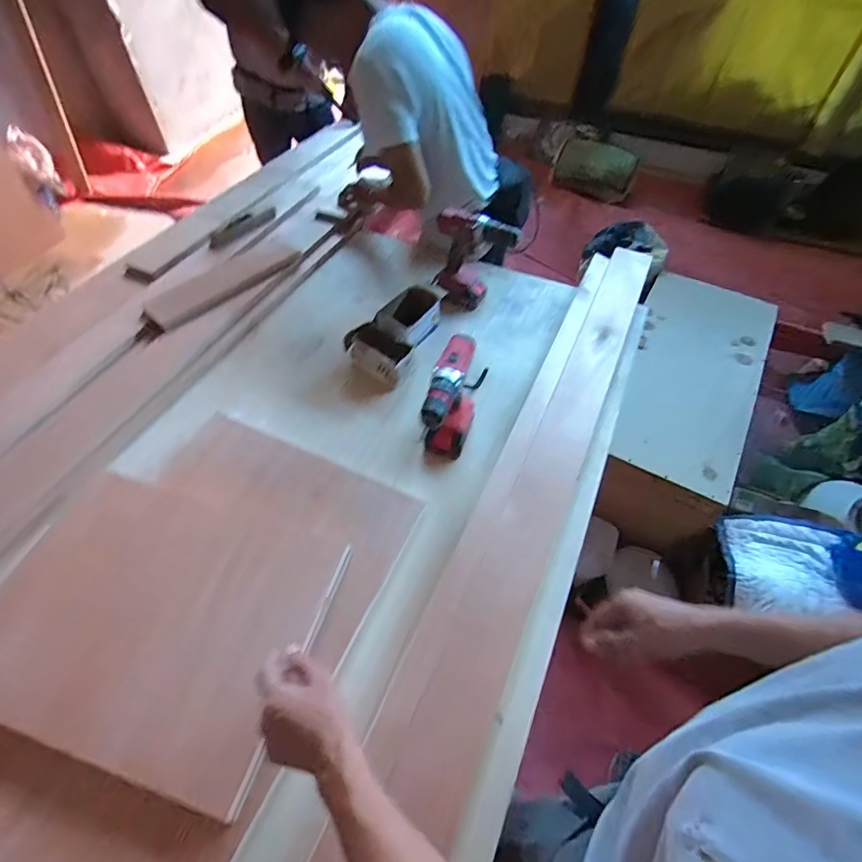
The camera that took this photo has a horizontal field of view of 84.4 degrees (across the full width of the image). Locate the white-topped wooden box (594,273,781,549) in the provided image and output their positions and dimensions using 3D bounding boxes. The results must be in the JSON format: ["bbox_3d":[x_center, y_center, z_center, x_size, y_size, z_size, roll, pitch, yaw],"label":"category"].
[{"bbox_3d":[0.848,-0.107,1.614,0.407,0.301,0.952,22,56,14],"label":"white-topped wooden box"}]

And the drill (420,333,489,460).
[{"bbox_3d":[0.032,-0.038,0.846,0.060,0.194,0.173,16,55,10],"label":"drill"}]

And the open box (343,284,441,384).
[{"bbox_3d":[-0.084,-0.231,1.080,0.152,0.080,0.256,24,57,16],"label":"open box"}]

